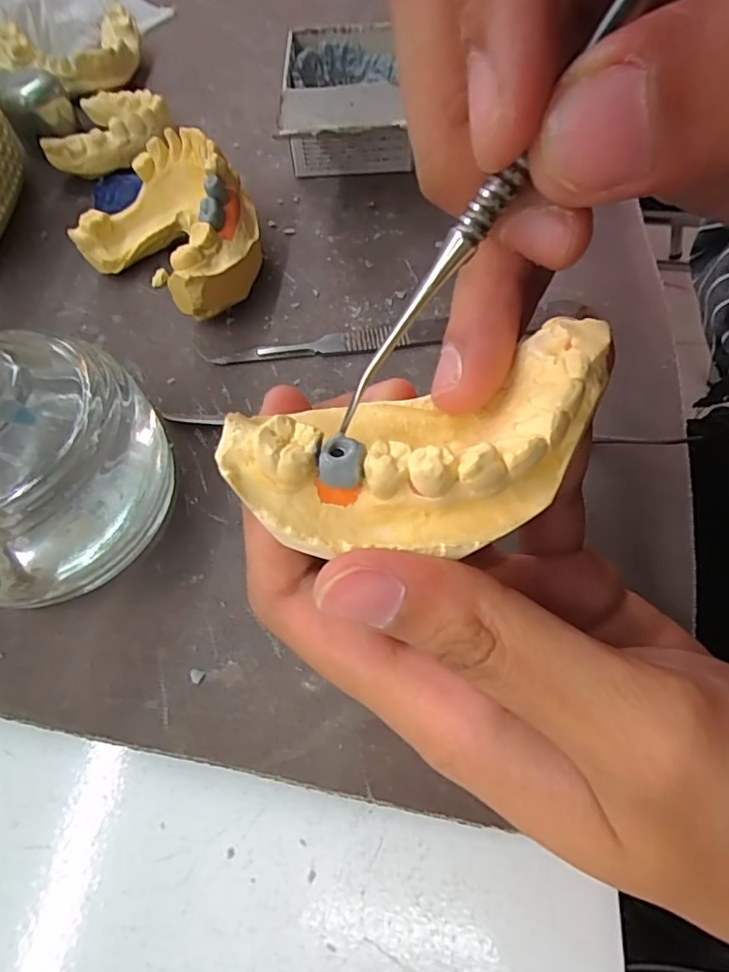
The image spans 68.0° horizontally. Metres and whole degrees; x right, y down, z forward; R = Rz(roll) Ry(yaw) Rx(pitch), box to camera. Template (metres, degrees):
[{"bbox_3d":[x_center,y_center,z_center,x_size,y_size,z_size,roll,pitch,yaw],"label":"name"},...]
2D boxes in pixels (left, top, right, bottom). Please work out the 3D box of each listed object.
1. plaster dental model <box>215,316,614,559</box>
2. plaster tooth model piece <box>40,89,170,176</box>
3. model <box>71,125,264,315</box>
[{"bbox_3d":[0.009,-0.005,0.090,0.061,0.019,0.027,-16,62,10],"label":"plaster dental model"},{"bbox_3d":[-0.121,-0.170,0.256,0.054,0.020,0.053,-12,61,-2],"label":"plaster tooth model piece"},{"bbox_3d":[-0.069,-0.099,0.207,0.072,0.038,0.057,35,69,20],"label":"model"}]

